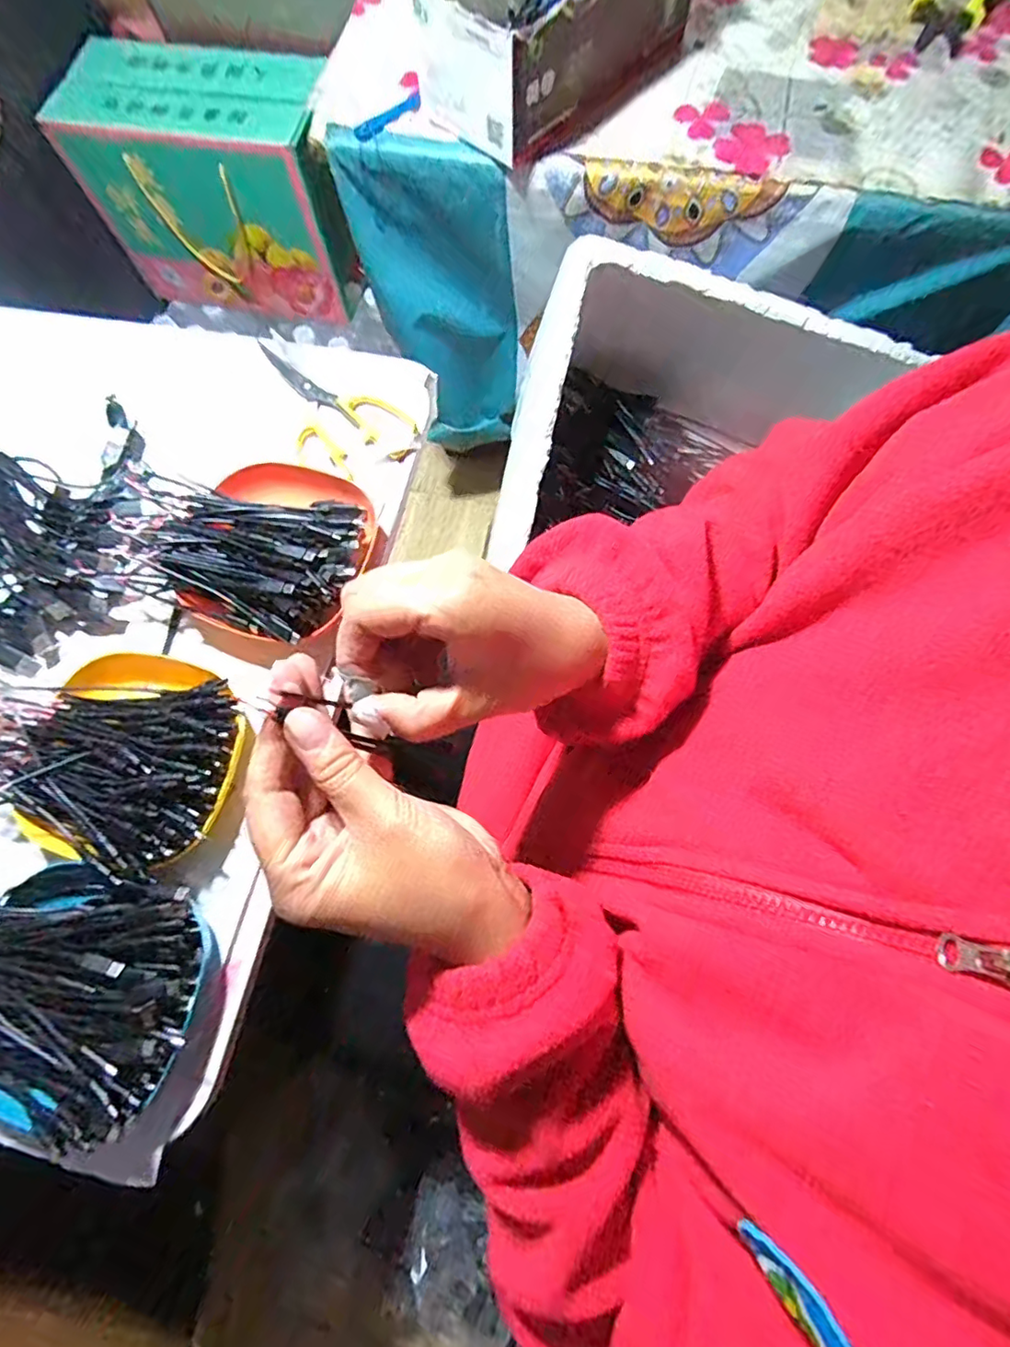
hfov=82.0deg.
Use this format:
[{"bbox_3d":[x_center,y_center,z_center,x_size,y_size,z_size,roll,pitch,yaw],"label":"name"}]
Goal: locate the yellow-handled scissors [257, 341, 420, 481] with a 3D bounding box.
[{"bbox_3d":[-0.153,-0.214,0.488,0.167,0.007,0.079,26,76,9],"label":"yellow-handled scissors"}]

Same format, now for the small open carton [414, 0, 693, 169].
[{"bbox_3d":[0.054,-0.603,0.531,0.265,0.101,0.153,-40,76,-10],"label":"small open carton"}]

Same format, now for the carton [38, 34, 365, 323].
[{"bbox_3d":[-0.371,-0.665,0.796,0.332,0.228,0.161,10,74,5],"label":"carton"}]

